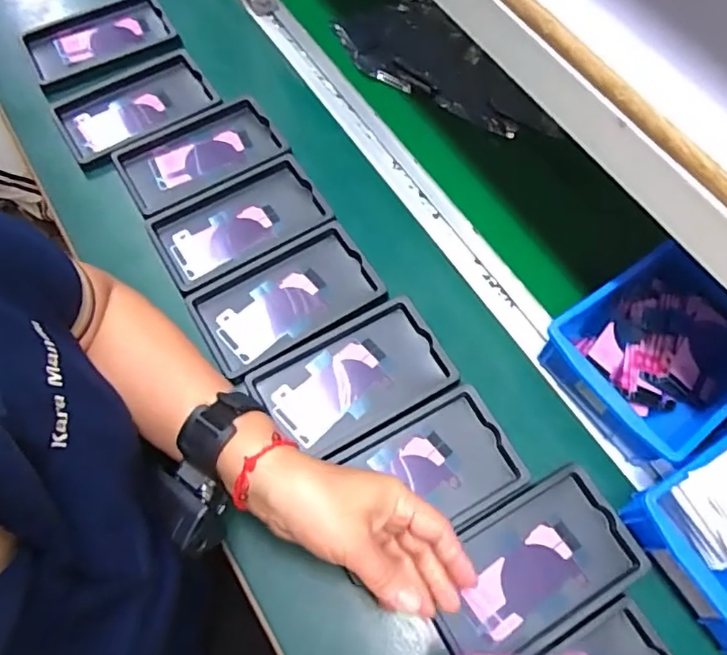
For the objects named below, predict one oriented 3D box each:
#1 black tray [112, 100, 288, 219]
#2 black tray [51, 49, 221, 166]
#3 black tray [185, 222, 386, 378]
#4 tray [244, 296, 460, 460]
[{"bbox_3d":[-0.167,-0.177,0.584,0.157,0.011,0.091,-32,70,-14],"label":"black tray"},{"bbox_3d":[-0.243,-0.236,0.610,0.155,0.018,0.103,-33,70,-14],"label":"black tray"},{"bbox_3d":[-0.070,-0.027,0.519,0.158,0.015,0.095,-29,69,-13],"label":"black tray"},{"bbox_3d":[-0.008,0.045,0.491,0.153,0.022,0.090,-27,69,-12],"label":"tray"}]

